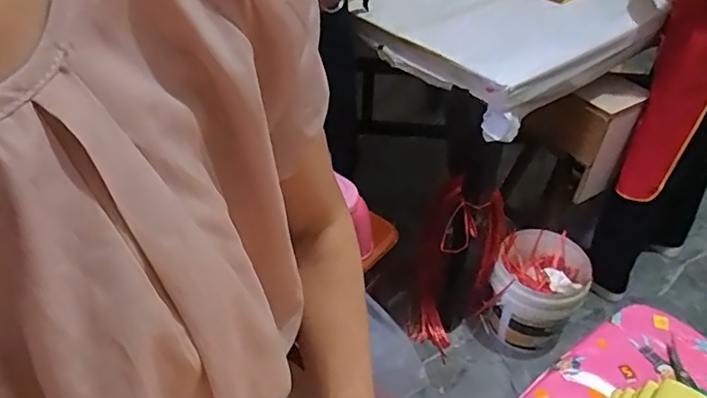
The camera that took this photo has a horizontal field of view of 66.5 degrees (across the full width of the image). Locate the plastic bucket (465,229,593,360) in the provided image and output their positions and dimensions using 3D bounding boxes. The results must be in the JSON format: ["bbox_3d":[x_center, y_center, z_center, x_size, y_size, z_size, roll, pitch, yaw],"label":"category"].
[{"bbox_3d":[0.512,0.269,1.561,0.257,0.269,0.258,0,41,0],"label":"plastic bucket"}]

